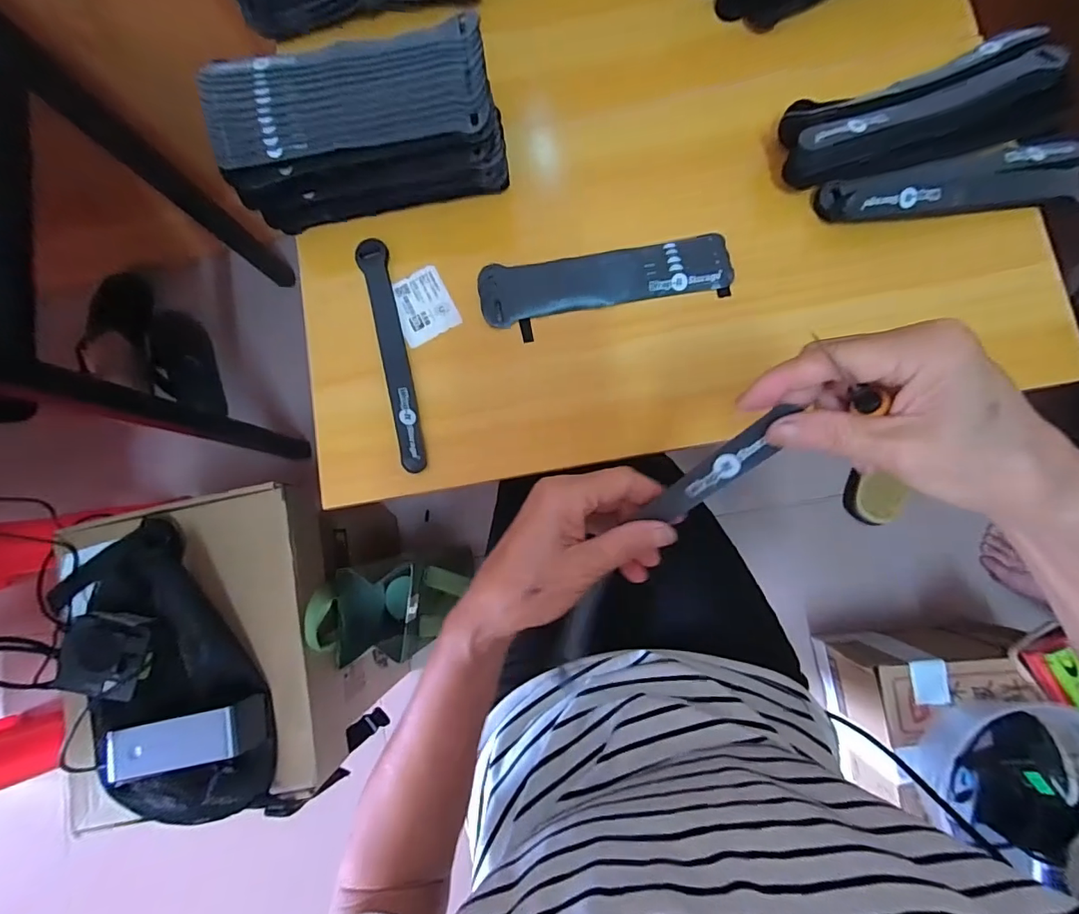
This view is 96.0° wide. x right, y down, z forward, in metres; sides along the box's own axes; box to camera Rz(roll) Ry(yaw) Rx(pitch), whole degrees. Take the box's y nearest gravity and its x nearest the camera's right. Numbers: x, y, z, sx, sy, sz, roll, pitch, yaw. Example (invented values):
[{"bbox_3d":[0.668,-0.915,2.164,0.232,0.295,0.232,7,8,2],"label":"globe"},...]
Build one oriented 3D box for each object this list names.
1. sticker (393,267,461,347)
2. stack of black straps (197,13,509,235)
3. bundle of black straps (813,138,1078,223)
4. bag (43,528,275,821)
[{"bbox_3d":[-0.097,-0.128,0.408,0.047,0.004,0.061,-26,80,1],"label":"sticker"},{"bbox_3d":[-0.133,-0.245,0.373,0.203,0.078,0.093,-13,83,2],"label":"stack of black straps"},{"bbox_3d":[0.319,-0.210,0.371,0.194,0.024,0.048,-7,84,3],"label":"bundle of black straps"},{"bbox_3d":[-0.395,0.228,0.501,0.161,0.052,0.316,-34,83,0],"label":"bag"}]

